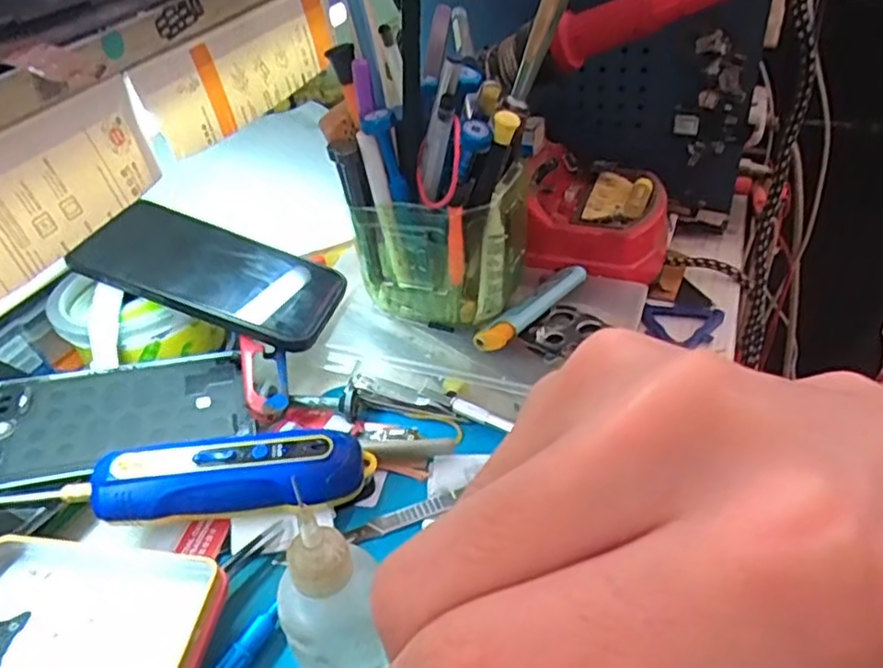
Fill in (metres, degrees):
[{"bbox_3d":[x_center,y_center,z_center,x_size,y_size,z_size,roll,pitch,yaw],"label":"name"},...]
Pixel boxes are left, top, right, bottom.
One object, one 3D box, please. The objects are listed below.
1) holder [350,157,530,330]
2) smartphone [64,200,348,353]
[{"bbox_3d":[0.005,-0.052,0.384,0.079,0.074,0.069,11,41,20],"label":"holder"},{"bbox_3d":[-0.130,-0.036,0.396,0.137,0.010,0.075,21,41,1],"label":"smartphone"}]

